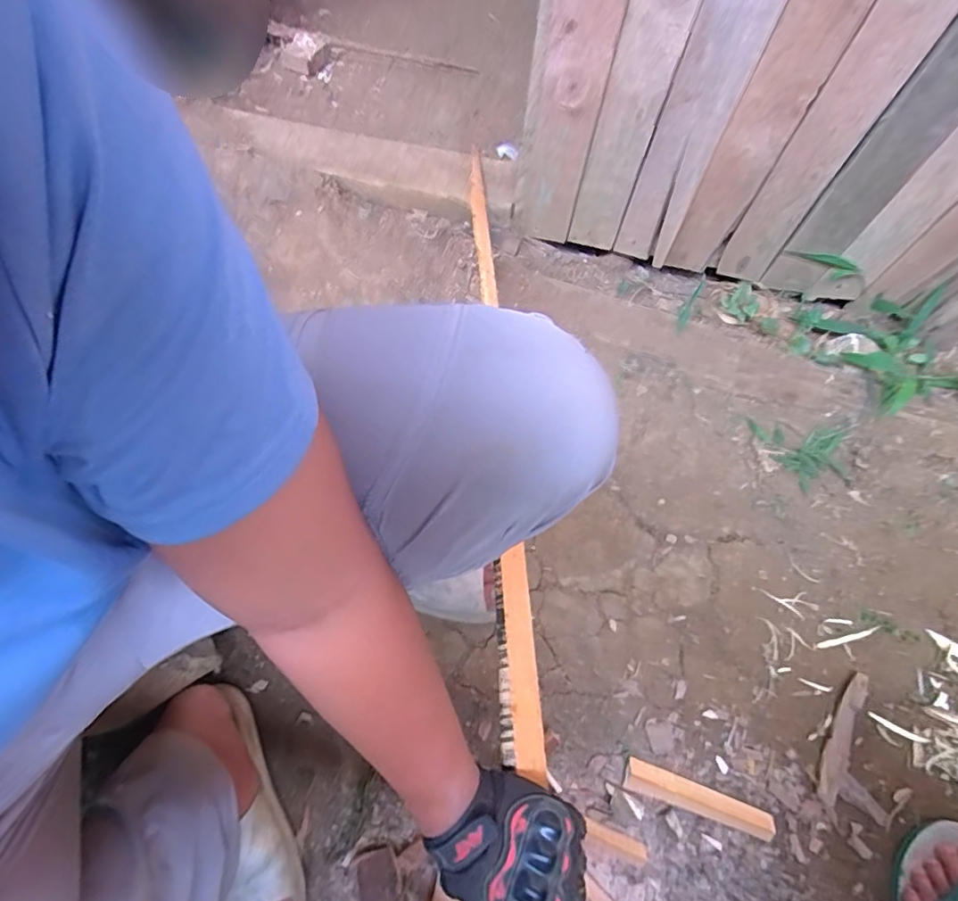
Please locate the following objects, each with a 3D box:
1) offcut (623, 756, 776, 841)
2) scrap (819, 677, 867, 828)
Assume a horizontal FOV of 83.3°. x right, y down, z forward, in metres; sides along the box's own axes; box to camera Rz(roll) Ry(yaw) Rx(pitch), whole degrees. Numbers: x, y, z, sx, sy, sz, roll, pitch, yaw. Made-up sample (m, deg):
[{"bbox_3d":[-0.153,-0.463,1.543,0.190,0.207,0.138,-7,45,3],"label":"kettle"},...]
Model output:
[{"bbox_3d":[0.272,0.433,0.668,0.178,0.016,0.035,18,66,8],"label":"offcut"},{"bbox_3d":[0.466,0.373,0.695,0.033,0.004,0.183,28,68,12],"label":"scrap"}]

